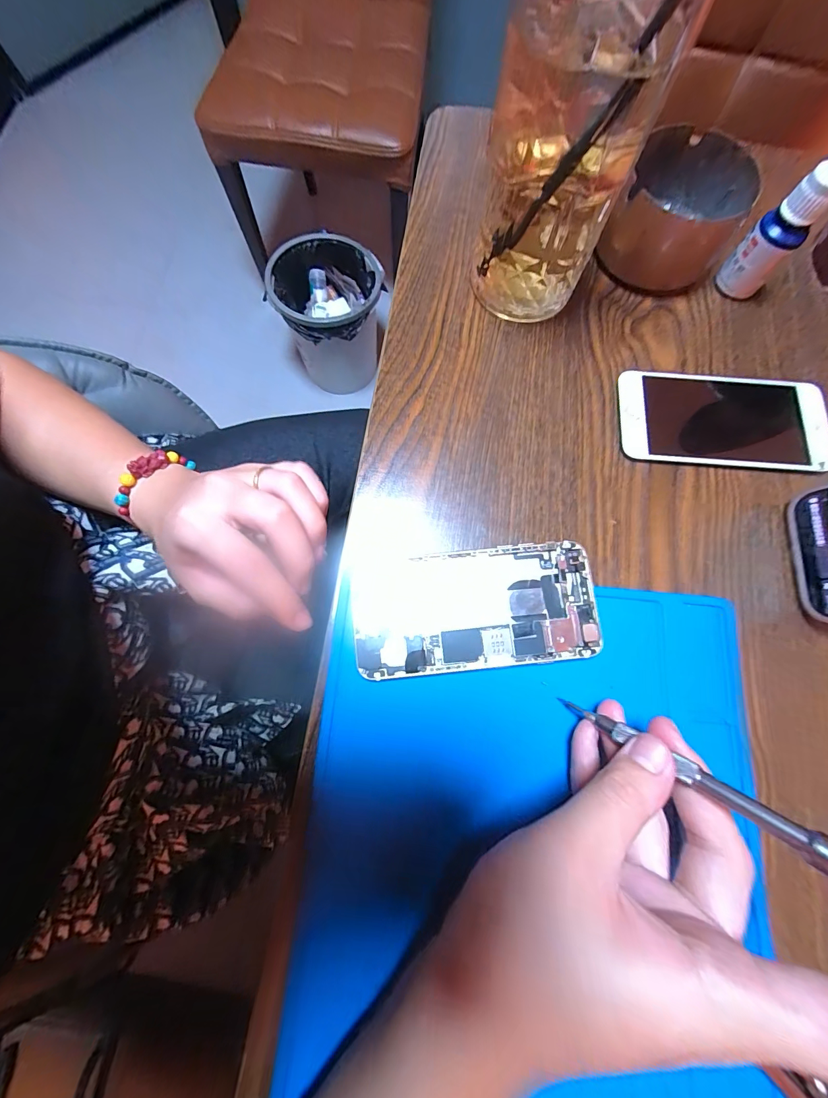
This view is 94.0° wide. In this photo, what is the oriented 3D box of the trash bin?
[{"bbox_3d":[-0.203,-0.581,0.988,0.250,0.246,0.252,8,78,1],"label":"trash bin"}]

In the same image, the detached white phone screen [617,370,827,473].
[{"bbox_3d":[0.202,-0.085,0.253,0.132,0.011,0.064,4,76,0],"label":"detached white phone screen"}]

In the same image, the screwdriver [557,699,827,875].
[{"bbox_3d":[0.110,0.093,0.169,0.009,0.103,0.010,44,75,-34],"label":"screwdriver"}]

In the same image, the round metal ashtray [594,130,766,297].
[{"bbox_3d":[0.182,-0.234,0.268,0.077,0.050,0.081,0,76,-1],"label":"round metal ashtray"}]

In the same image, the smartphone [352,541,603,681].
[{"bbox_3d":[0.035,0.034,0.220,0.134,0.010,0.064,-5,76,-3],"label":"smartphone"}]

